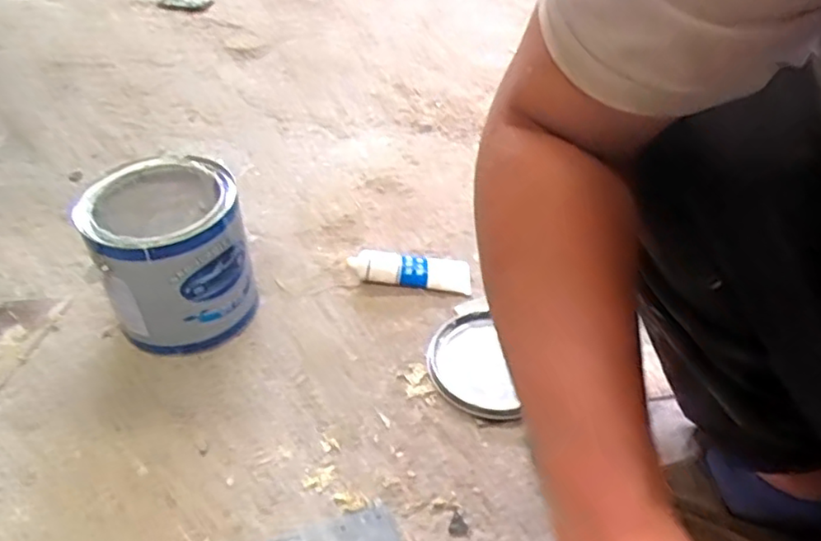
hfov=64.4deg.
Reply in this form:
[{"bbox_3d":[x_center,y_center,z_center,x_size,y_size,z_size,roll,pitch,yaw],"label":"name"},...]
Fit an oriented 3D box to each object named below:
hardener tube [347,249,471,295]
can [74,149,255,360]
[{"bbox_3d":[0.000,-0.001,0.804,0.148,0.024,0.051,8,42,-10],"label":"hardener tube"},{"bbox_3d":[-0.251,-0.011,0.703,0.140,0.168,0.141,0,43,0],"label":"can"}]

